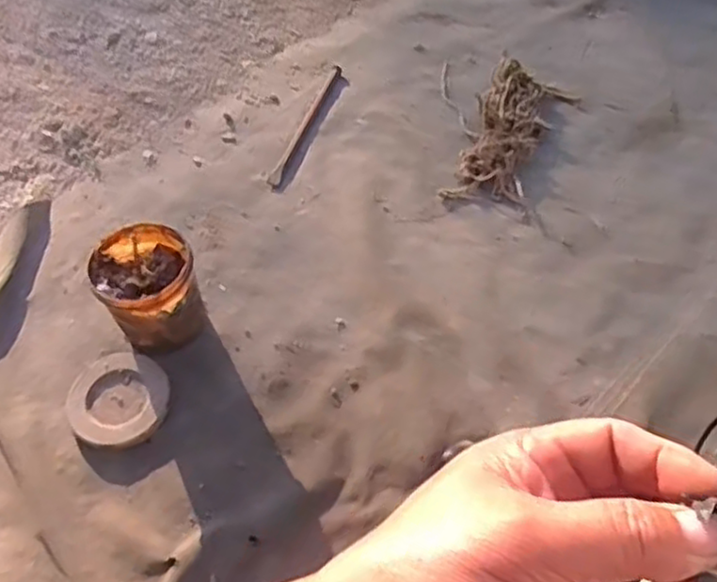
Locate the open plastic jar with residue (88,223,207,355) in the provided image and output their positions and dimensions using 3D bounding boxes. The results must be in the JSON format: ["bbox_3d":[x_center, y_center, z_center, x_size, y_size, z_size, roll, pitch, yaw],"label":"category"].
[{"bbox_3d":[-0.261,0.003,0.900,0.110,0.137,0.113,-1,56,1],"label":"open plastic jar with residue"}]

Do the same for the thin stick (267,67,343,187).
[{"bbox_3d":[-0.083,-0.272,1.148,0.020,0.009,0.282,16,58,13],"label":"thin stick"}]

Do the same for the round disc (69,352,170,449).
[{"bbox_3d":[-0.298,0.132,0.878,0.123,0.023,0.119,19,59,15],"label":"round disc"}]

